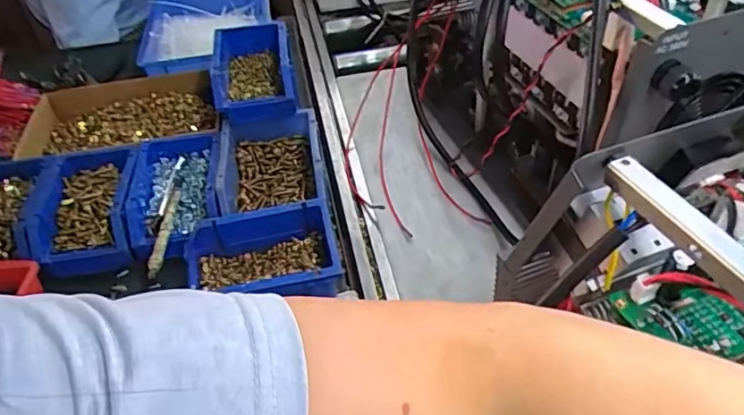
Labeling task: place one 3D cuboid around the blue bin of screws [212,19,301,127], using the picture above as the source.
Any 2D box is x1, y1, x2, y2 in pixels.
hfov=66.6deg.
[{"bbox_3d":[-0.163,-0.188,0.772,0.107,0.056,0.157,-12,44,-8],"label":"blue bin of screws"}]

